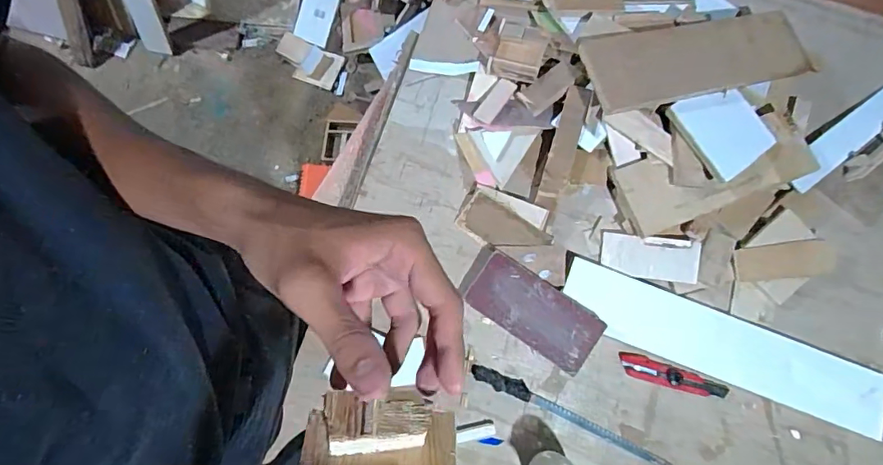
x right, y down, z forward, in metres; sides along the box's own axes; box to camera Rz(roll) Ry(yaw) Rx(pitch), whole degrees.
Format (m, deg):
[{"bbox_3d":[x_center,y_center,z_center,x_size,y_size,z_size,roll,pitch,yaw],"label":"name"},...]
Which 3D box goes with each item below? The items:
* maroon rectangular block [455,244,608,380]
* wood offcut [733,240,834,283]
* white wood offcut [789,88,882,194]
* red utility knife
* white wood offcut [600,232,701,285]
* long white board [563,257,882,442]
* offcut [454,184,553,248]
[{"bbox_3d":[0.130,0.112,0.717,0.207,0.026,0.093,35,77,5],"label":"maroon rectangular block"},{"bbox_3d":[0.529,0.045,0.753,0.133,0.014,0.054,-9,72,12],"label":"wood offcut"},{"bbox_3d":[0.691,-0.165,0.815,0.329,0.016,0.056,-32,83,-17],"label":"white wood offcut"},{"bbox_3d":[0.346,0.217,0.726,0.160,0.014,0.033,17,76,1],"label":"red utility knife"},{"bbox_3d":[0.325,0.040,0.754,0.147,0.011,0.064,7,90,1],"label":"white wood offcut"},{"bbox_3d":[0.417,0.171,0.726,0.487,0.014,0.100,21,78,3],"label":"long white board"},{"bbox_3d":[0.099,-0.015,0.757,0.144,0.033,0.081,21,76,2],"label":"offcut"}]

